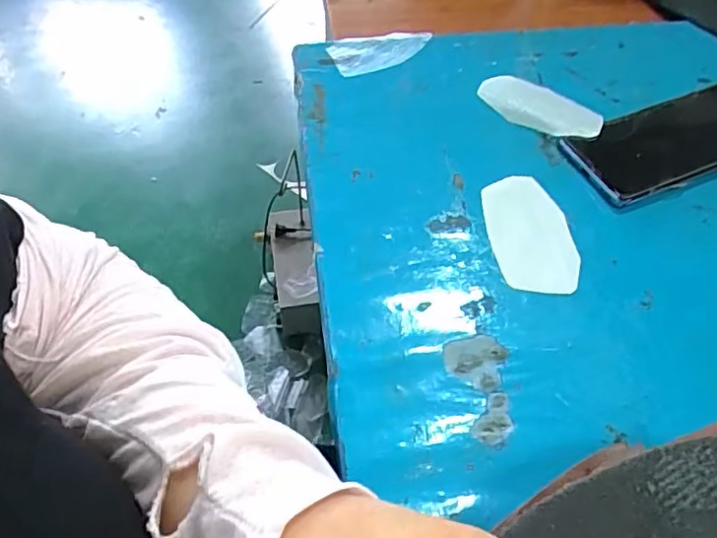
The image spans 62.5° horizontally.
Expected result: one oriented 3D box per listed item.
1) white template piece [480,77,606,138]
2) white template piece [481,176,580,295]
[{"bbox_3d":[0.142,-0.128,0.466,0.096,0.004,0.045,32,67,24],"label":"white template piece"},{"bbox_3d":[0.114,-0.026,0.392,0.055,0.006,0.096,-4,55,-4],"label":"white template piece"}]

